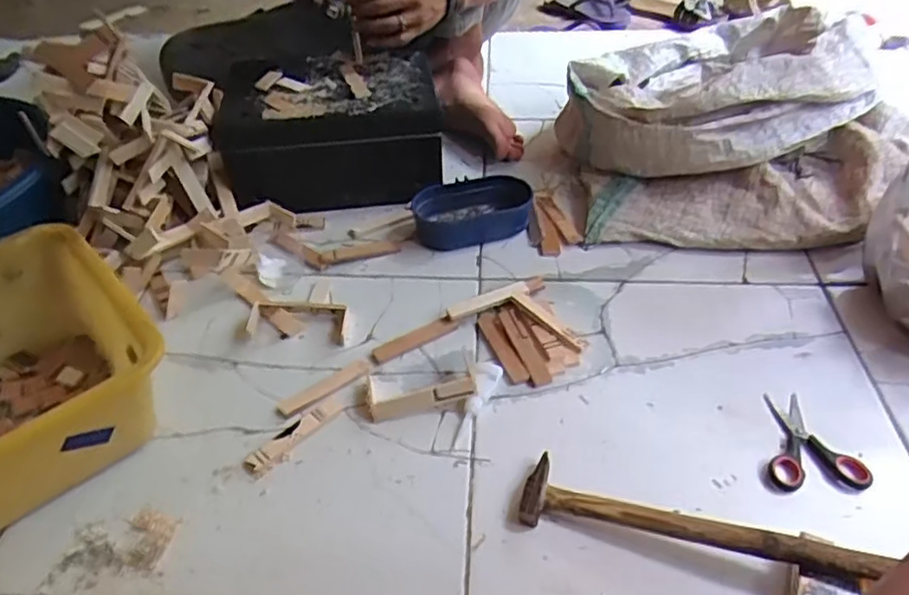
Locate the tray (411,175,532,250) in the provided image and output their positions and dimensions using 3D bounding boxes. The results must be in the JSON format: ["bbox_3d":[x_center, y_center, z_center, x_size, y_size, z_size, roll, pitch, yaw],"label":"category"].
[{"bbox_3d":[0.027,-0.110,0.856,0.154,0.055,0.079,-9,42,-9],"label":"tray"}]

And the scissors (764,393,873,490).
[{"bbox_3d":[0.322,0.129,0.614,0.080,0.013,0.107,-1,42,0],"label":"scissors"}]

